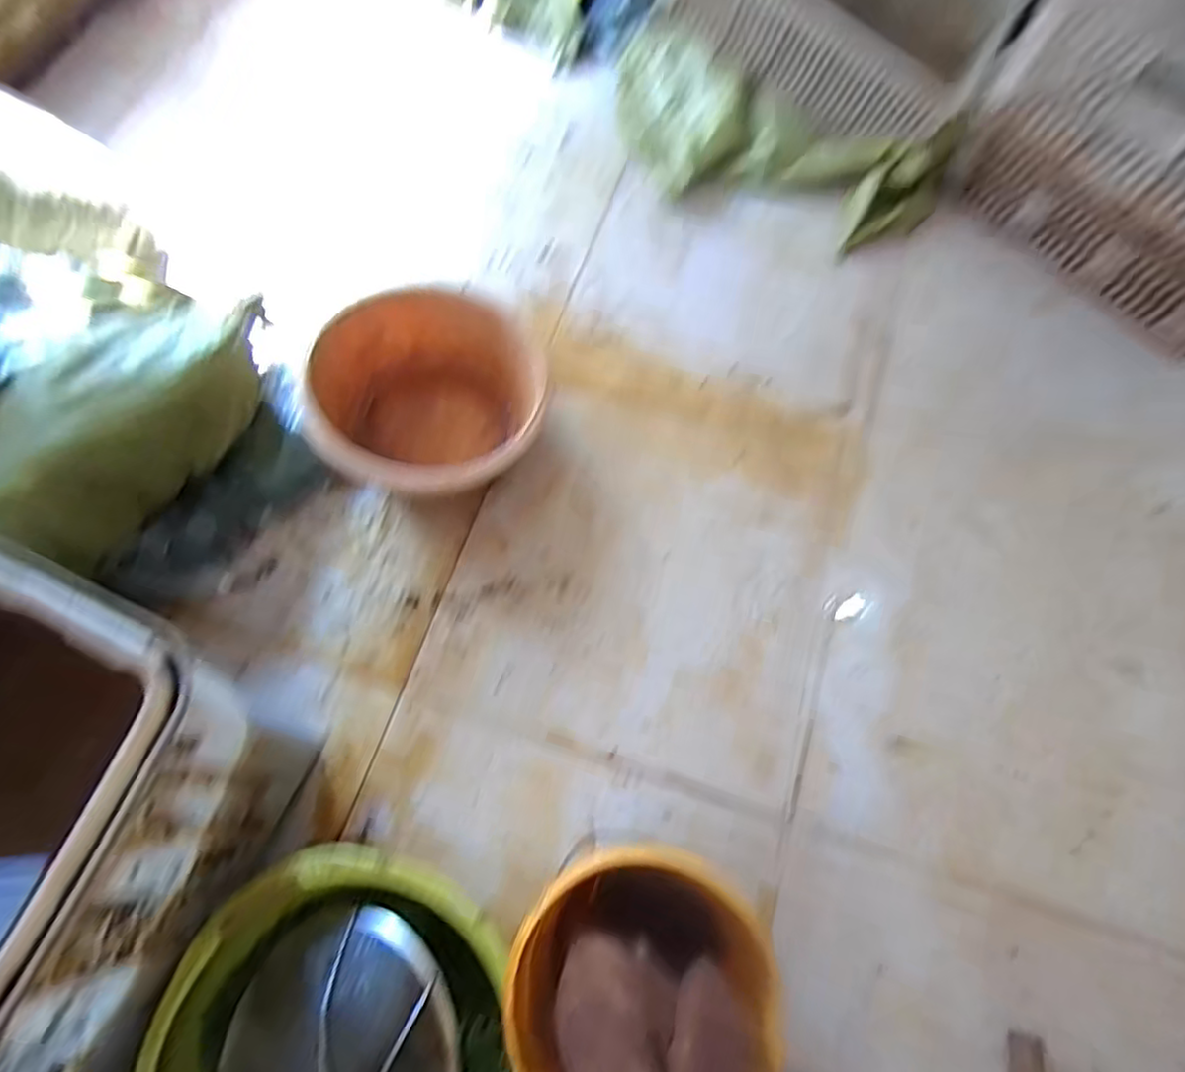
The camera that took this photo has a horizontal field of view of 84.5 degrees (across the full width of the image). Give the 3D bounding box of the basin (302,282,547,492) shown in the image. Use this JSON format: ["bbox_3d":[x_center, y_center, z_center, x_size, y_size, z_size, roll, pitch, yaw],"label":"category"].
[{"bbox_3d":[-0.258,-0.232,1.111,0.361,0.171,0.337,-1,68,2],"label":"basin"}]

